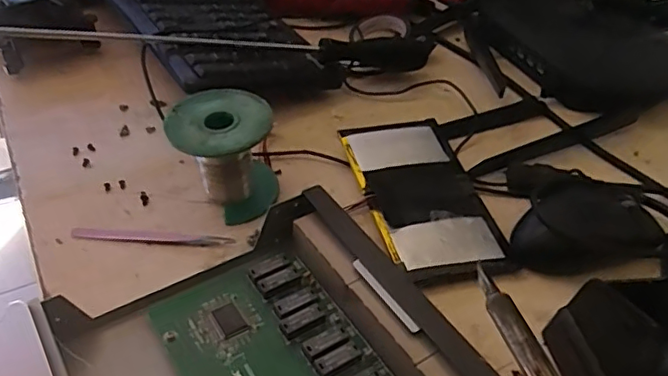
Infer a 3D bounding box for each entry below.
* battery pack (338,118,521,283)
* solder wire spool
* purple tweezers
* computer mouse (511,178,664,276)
[{"bbox_3d":[0.063,0.003,0.411,0.084,0.015,0.146,-7,44,-13],"label":"battery pack"},{"bbox_3d":[-0.074,-0.022,0.394,0.066,0.064,0.066,-4,43,-10],"label":"solder wire spool"},{"bbox_3d":[-0.118,0.031,0.377,0.102,0.004,0.010,3,42,-3],"label":"purple tweezers"},{"bbox_3d":[0.166,0.025,0.388,0.092,0.030,0.057,-4,43,-10],"label":"computer mouse"}]

